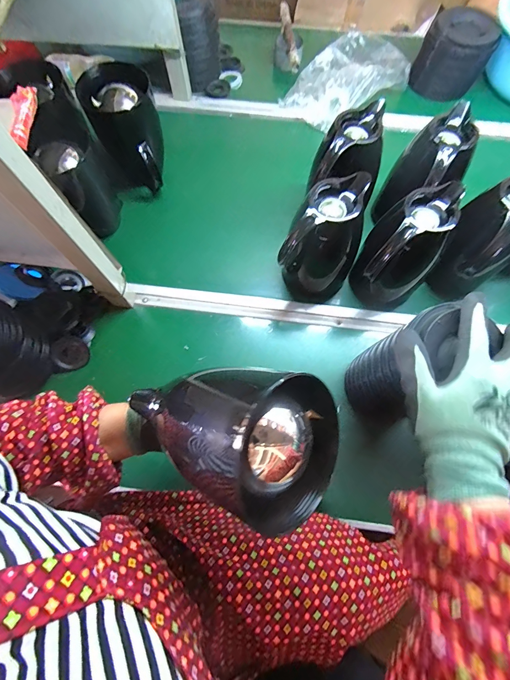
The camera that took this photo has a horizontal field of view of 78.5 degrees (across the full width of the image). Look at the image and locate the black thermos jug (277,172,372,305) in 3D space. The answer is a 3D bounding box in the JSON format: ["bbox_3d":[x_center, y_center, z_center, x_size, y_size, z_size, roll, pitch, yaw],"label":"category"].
[{"bbox_3d":[0.118,-0.153,0.537,0.100,0.196,0.143,27,72,10],"label":"black thermos jug"}]

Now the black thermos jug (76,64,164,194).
[{"bbox_3d":[-0.248,-0.409,0.631,0.123,0.171,0.116,-18,71,-6],"label":"black thermos jug"}]

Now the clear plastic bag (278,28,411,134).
[{"bbox_3d":[0.203,-0.645,0.764,0.289,0.068,0.207,-35,73,-11],"label":"clear plastic bag"}]

